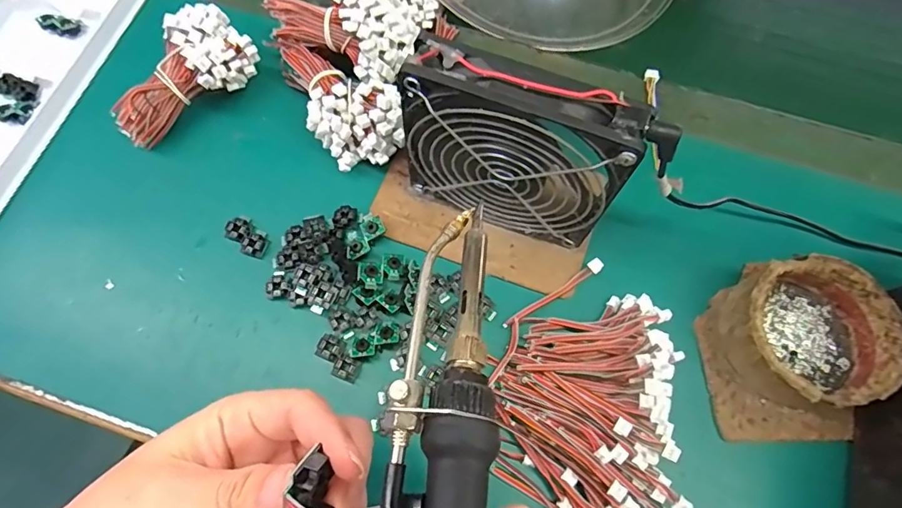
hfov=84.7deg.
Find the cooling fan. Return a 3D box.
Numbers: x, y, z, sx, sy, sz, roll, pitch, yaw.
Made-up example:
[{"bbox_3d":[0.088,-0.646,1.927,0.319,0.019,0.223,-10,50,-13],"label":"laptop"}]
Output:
[{"bbox_3d":[0.034,-0.053,0.279,0.116,0.125,0.030,20,72,6],"label":"cooling fan"}]

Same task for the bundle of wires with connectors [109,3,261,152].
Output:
[{"bbox_3d":[-0.186,-0.121,0.343,0.054,0.041,0.107,39,84,13],"label":"bundle of wires with connectors"}]

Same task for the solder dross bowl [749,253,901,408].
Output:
[{"bbox_3d":[0.210,0.046,0.291,0.080,0.043,0.082,0,71,-1],"label":"solder dross bowl"}]

